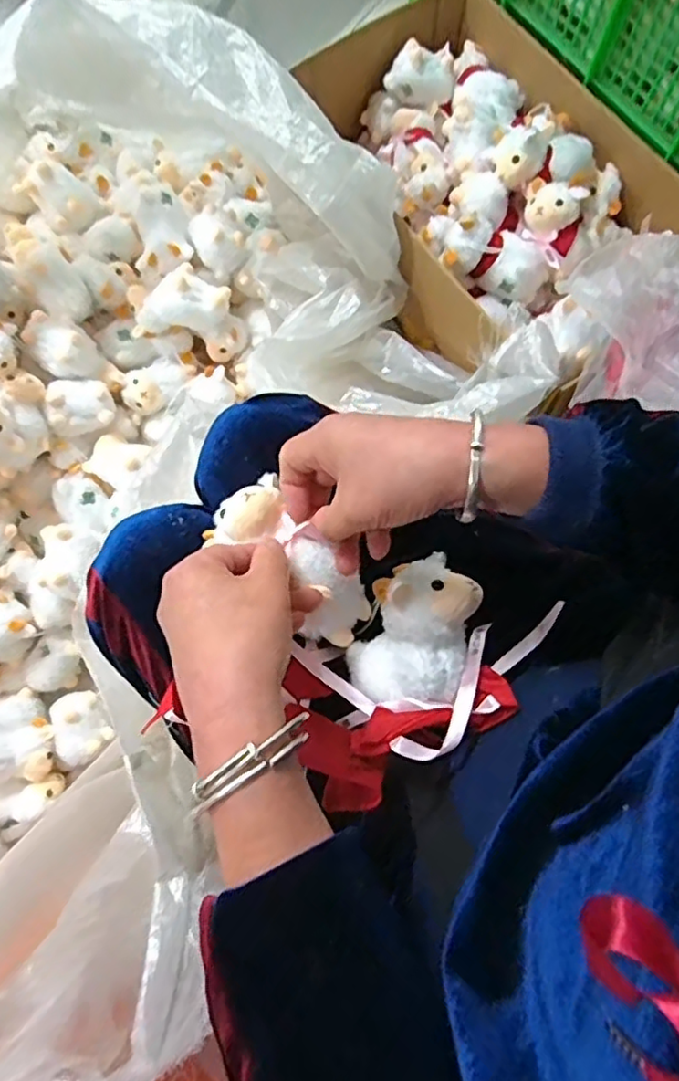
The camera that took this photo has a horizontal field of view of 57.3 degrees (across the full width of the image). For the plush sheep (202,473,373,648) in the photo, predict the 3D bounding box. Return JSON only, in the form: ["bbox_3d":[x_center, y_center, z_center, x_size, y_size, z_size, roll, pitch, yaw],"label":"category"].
[{"bbox_3d":[-0.028,0.019,0.425,0.056,0.056,0.131,-43,108,-9],"label":"plush sheep"}]

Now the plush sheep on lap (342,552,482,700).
[{"bbox_3d":[0.051,0.060,0.419,0.072,0.057,0.103,18,76,5],"label":"plush sheep on lap"}]

